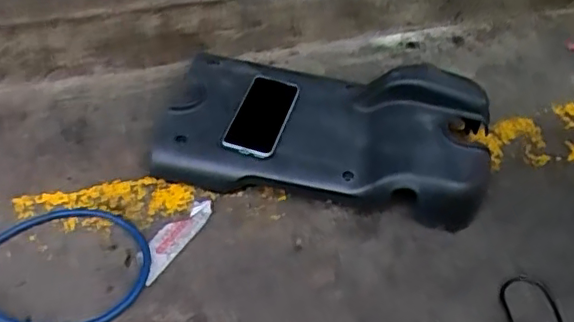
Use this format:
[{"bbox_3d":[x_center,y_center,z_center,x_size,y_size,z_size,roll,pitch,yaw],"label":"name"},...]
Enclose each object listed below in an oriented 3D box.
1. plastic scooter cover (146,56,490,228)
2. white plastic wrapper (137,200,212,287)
[{"bbox_3d":[0.057,-0.060,0.900,0.487,0.116,0.241,9,47,2],"label":"plastic scooter cover"},{"bbox_3d":[-0.157,0.106,0.815,0.045,0.009,0.144,28,53,19],"label":"white plastic wrapper"}]

